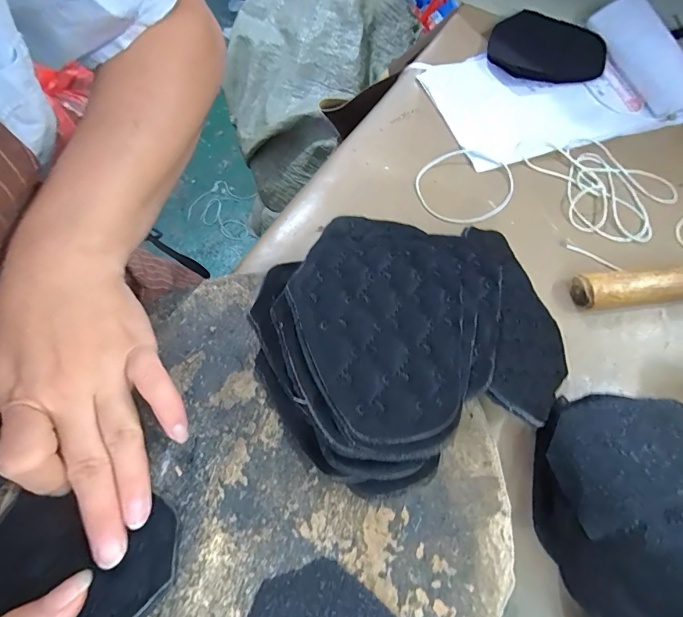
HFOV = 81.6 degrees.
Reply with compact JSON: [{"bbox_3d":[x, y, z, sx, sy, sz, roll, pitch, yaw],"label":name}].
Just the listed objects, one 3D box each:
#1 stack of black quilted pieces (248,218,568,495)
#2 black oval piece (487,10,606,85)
[{"bbox_3d":[0.044,0.011,0.227,0.179,0.064,0.142,-19,67,-11],"label":"stack of black quilted pieces"},{"bbox_3d":[0.199,-0.255,0.390,0.106,0.017,0.097,13,64,4],"label":"black oval piece"}]

